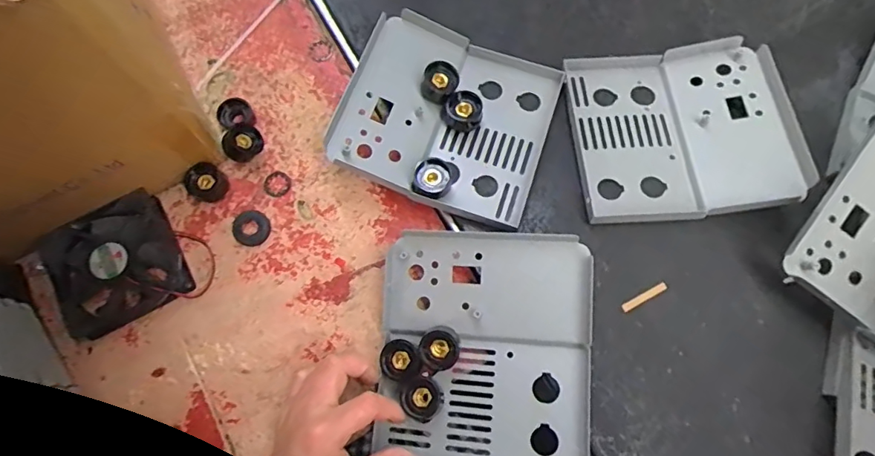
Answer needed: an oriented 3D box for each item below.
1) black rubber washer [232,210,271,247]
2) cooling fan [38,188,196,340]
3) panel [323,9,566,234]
[{"bbox_3d":[-0.163,0.000,0.453,0.033,0.004,0.030,0,73,0],"label":"black rubber washer"},{"bbox_3d":[-0.273,0.032,0.433,0.113,0.029,0.096,-30,76,-9],"label":"cooling fan"},{"bbox_3d":[0.010,-0.100,0.446,0.171,0.025,0.163,19,74,5],"label":"panel"}]

